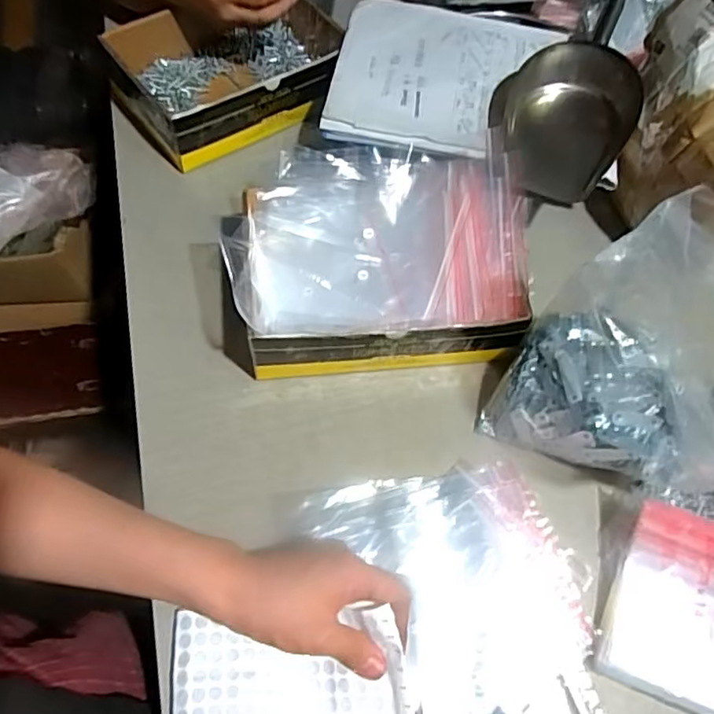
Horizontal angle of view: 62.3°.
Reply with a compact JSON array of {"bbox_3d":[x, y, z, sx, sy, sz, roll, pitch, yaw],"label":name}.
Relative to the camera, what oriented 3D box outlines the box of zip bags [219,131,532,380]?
[{"bbox_3d":[0.012,-0.095,0.570,0.273,0.099,0.198,-5,61,-5],"label":"box of zip bags"}]

